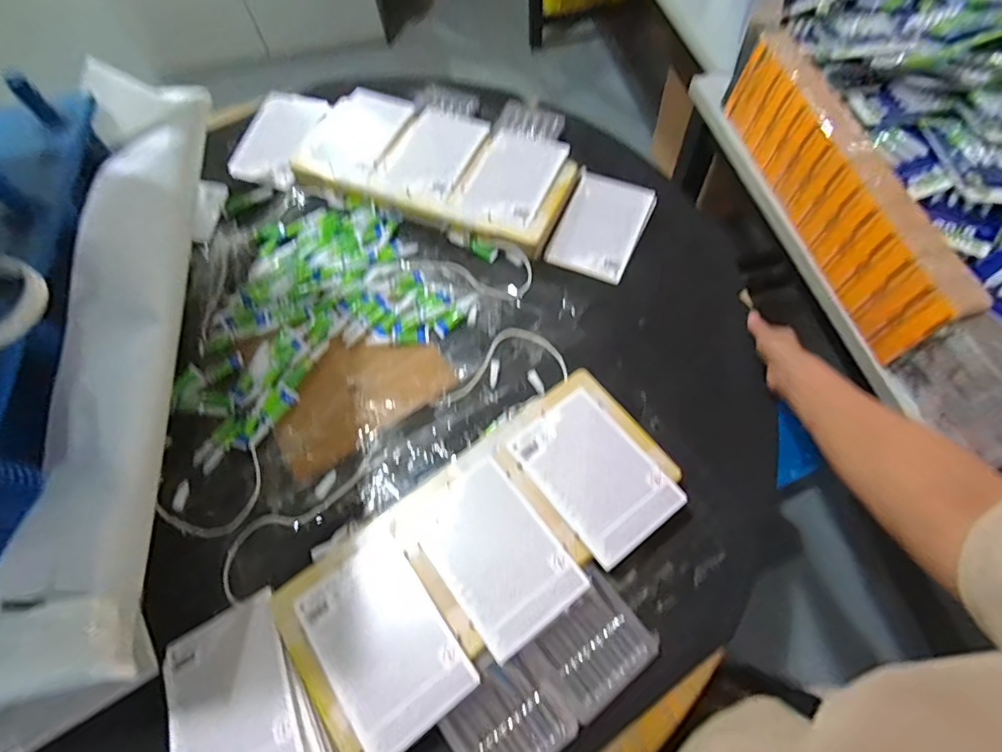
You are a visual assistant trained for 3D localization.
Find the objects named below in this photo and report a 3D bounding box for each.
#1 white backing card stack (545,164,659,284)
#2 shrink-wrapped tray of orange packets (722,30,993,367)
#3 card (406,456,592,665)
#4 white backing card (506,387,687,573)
[{"bbox_3d":[0.149,-0.226,0.738,0.123,0.011,0.175,22,75,17],"label":"white backing card stack"},{"bbox_3d":[0.458,-0.264,0.681,0.082,0.117,0.499,-12,63,-3],"label":"shrink-wrapped tray of orange packets"},{"bbox_3d":[-0.006,0.180,0.512,0.115,0.009,0.166,-35,66,-14],"label":"card"},{"bbox_3d":[0.102,0.105,0.547,0.115,0.008,0.169,-35,67,-14],"label":"white backing card"}]

